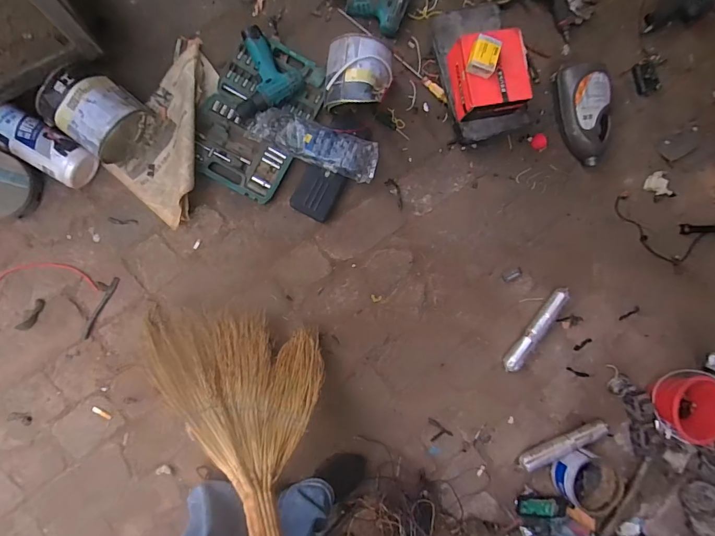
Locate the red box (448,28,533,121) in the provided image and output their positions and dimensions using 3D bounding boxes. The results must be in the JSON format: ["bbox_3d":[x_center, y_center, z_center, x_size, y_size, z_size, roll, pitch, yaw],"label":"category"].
[{"bbox_3d":[0.325,-0.474,0.983,0.164,0.108,0.182,-14,92,-10],"label":"red box"}]

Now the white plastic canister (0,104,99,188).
[{"bbox_3d":[-0.734,-0.286,0.929,0.232,0.090,0.104,33,86,-6],"label":"white plastic canister"}]

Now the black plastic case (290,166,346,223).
[{"bbox_3d":[-0.103,-0.195,1.036,0.105,0.028,0.126,28,86,-6],"label":"black plastic case"}]

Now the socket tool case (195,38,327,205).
[{"bbox_3d":[-0.248,-0.380,1.003,0.247,0.035,0.380,28,86,-6],"label":"socket tool case"}]

